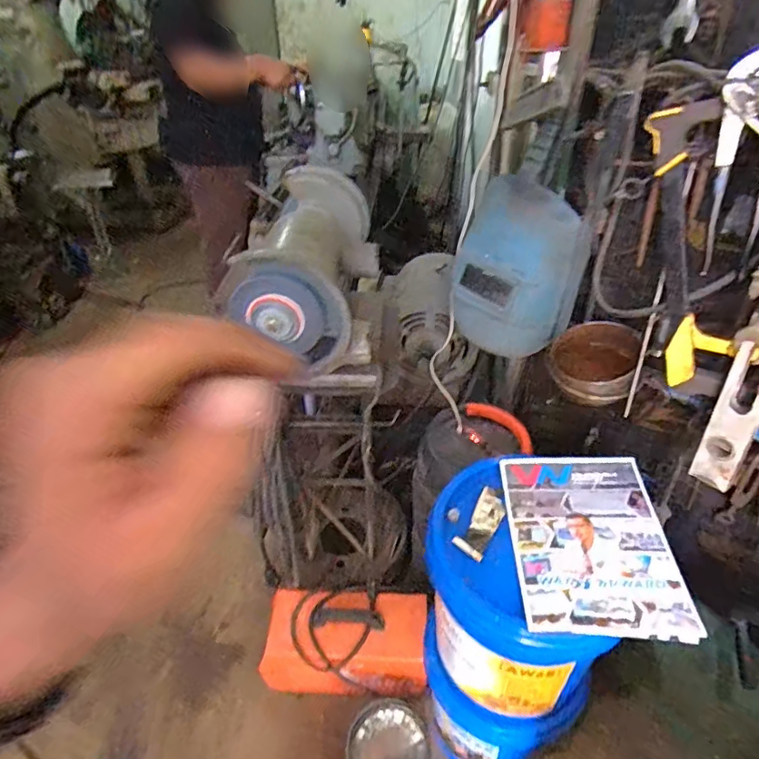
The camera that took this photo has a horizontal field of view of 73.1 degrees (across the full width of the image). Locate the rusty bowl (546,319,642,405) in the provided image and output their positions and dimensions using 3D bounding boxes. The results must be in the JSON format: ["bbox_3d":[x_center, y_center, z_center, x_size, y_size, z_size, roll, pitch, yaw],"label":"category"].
[{"bbox_3d":[0.356,-0.033,0.866,0.137,0.100,0.113,17,39,23],"label":"rusty bowl"}]

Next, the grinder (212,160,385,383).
[{"bbox_3d":[-0.125,-0.203,0.927,0.200,0.230,0.419,4,36,6],"label":"grinder"}]

